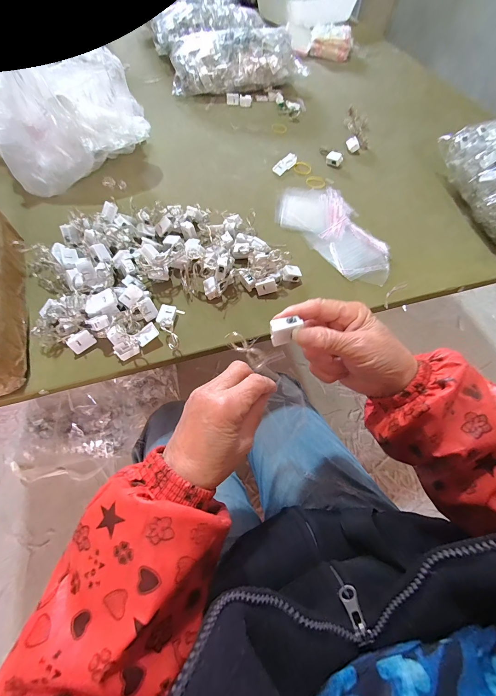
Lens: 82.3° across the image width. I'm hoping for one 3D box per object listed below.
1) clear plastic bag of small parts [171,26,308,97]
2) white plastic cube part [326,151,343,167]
[{"bbox_3d":[-0.021,-0.655,0.652,0.303,0.094,0.113,-3,62,-4],"label":"clear plastic bag of small parts"},{"bbox_3d":[0.165,-0.360,0.540,0.030,0.016,0.019,19,62,8],"label":"white plastic cube part"}]

